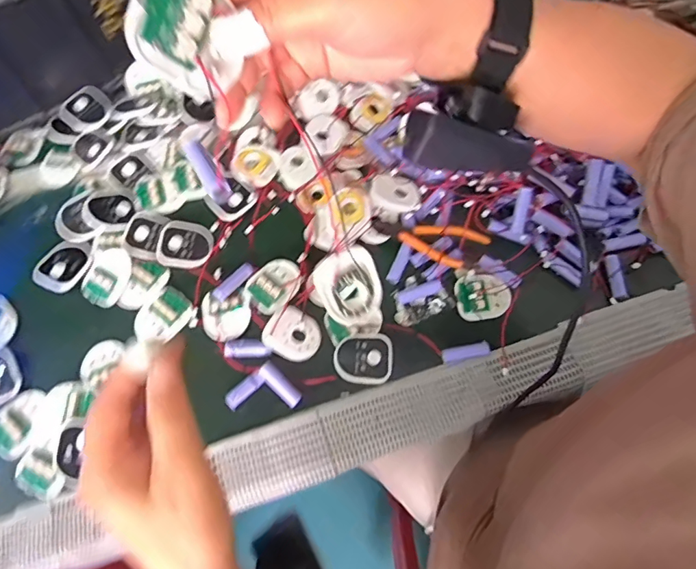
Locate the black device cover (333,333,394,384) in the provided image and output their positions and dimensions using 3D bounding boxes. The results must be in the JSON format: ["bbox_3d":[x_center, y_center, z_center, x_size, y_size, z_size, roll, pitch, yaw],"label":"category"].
[{"bbox_3d":[0.017,0.076,0.488,0.060,0.015,0.049,-8,65,-3],"label":"black device cover"}]

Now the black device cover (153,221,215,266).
[{"bbox_3d":[-0.186,-0.045,0.544,0.065,0.012,0.052,4,65,3],"label":"black device cover"}]

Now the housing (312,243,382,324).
[{"bbox_3d":[0.003,0.002,0.370,0.049,0.012,0.059,-27,107,-13],"label":"housing"}]

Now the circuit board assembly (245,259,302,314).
[{"bbox_3d":[-0.081,0.000,0.527,0.049,0.012,0.063,31,69,15],"label":"circuit board assembly"}]

